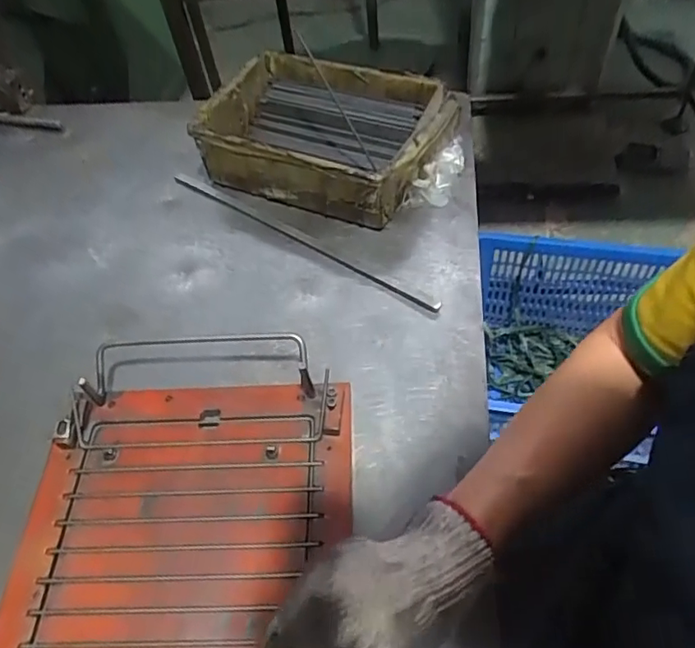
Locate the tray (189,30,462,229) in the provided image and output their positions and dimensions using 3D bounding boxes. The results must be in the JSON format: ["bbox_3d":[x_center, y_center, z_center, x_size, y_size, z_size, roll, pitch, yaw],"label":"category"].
[{"bbox_3d":[-0.026,-0.229,0.646,0.274,0.071,0.196,18,57,20],"label":"tray"}]

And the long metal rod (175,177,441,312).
[{"bbox_3d":[-0.063,-0.094,0.605,0.370,0.004,0.013,29,61,25],"label":"long metal rod"}]

